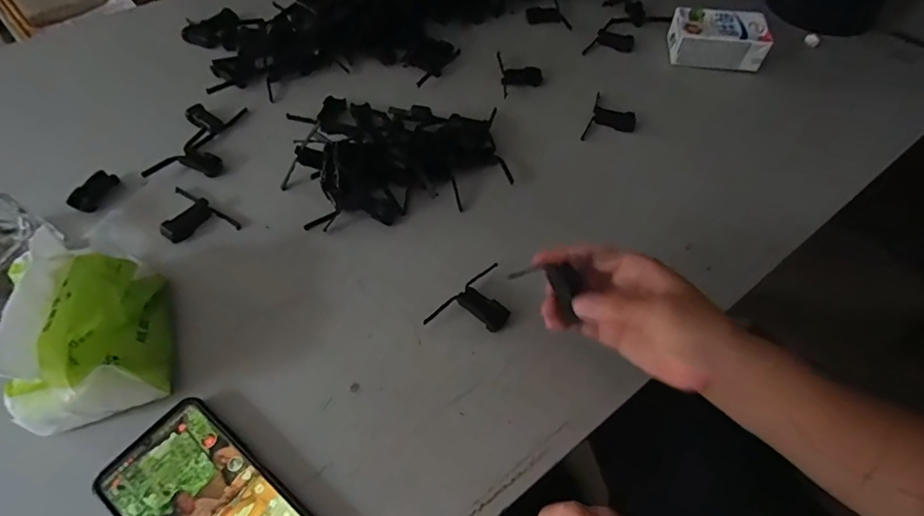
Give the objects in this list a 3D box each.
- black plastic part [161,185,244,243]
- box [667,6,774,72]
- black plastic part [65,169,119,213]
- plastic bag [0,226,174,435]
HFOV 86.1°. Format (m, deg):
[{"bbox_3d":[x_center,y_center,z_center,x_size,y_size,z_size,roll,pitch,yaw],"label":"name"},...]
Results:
[{"bbox_3d":[-0.256,-0.037,0.463,0.079,0.011,0.050,31,60,18],"label":"black plastic part"},{"bbox_3d":[0.315,-0.270,0.609,0.106,0.045,0.066,8,56,3],"label":"box"},{"bbox_3d":[-0.357,-0.065,0.480,0.022,0.016,0.046,15,56,8],"label":"black plastic part"},{"bbox_3d":[-0.262,0.049,0.355,0.072,0.091,0.132,-12,57,-10],"label":"plastic bag"}]

